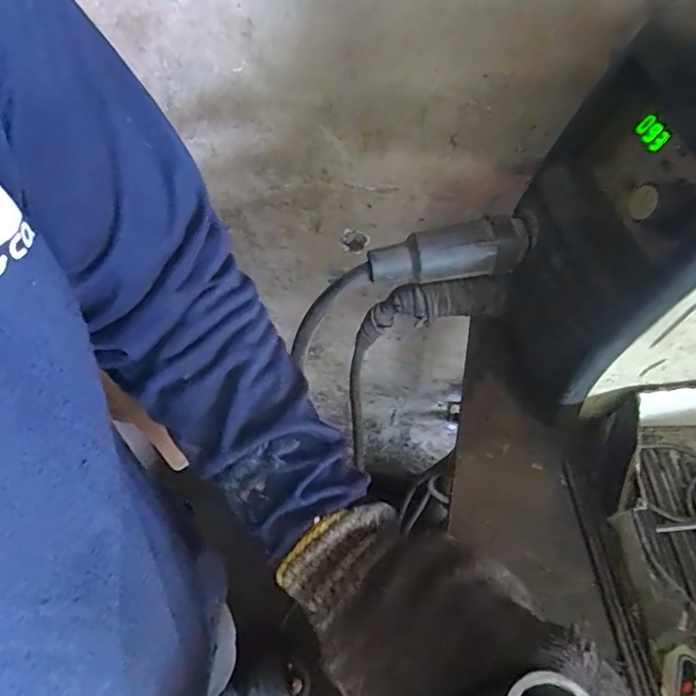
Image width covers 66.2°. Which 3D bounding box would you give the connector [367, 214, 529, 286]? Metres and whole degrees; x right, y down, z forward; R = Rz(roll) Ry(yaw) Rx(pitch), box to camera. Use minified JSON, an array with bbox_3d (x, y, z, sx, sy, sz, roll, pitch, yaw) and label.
[{"bbox_3d":[0.065,-0.065,0.357,0.102,0.037,0.030,-4,54,-4],"label":"connector"}]

